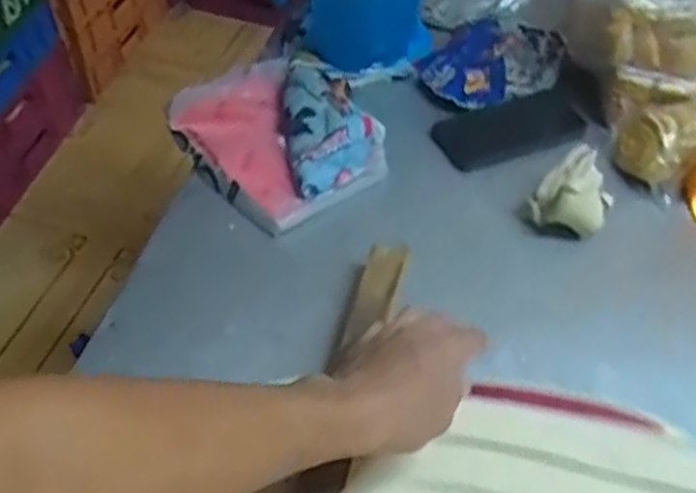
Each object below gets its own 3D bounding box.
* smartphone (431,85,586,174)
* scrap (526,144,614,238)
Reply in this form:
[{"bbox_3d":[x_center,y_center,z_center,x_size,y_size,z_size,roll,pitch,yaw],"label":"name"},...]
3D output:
[{"bbox_3d":[0.190,-0.135,0.862,0.177,0.010,0.079,-19,61,-16],"label":"smartphone"},{"bbox_3d":[0.230,-0.055,0.765,0.075,0.060,0.079,2,47,-2],"label":"scrap"}]

